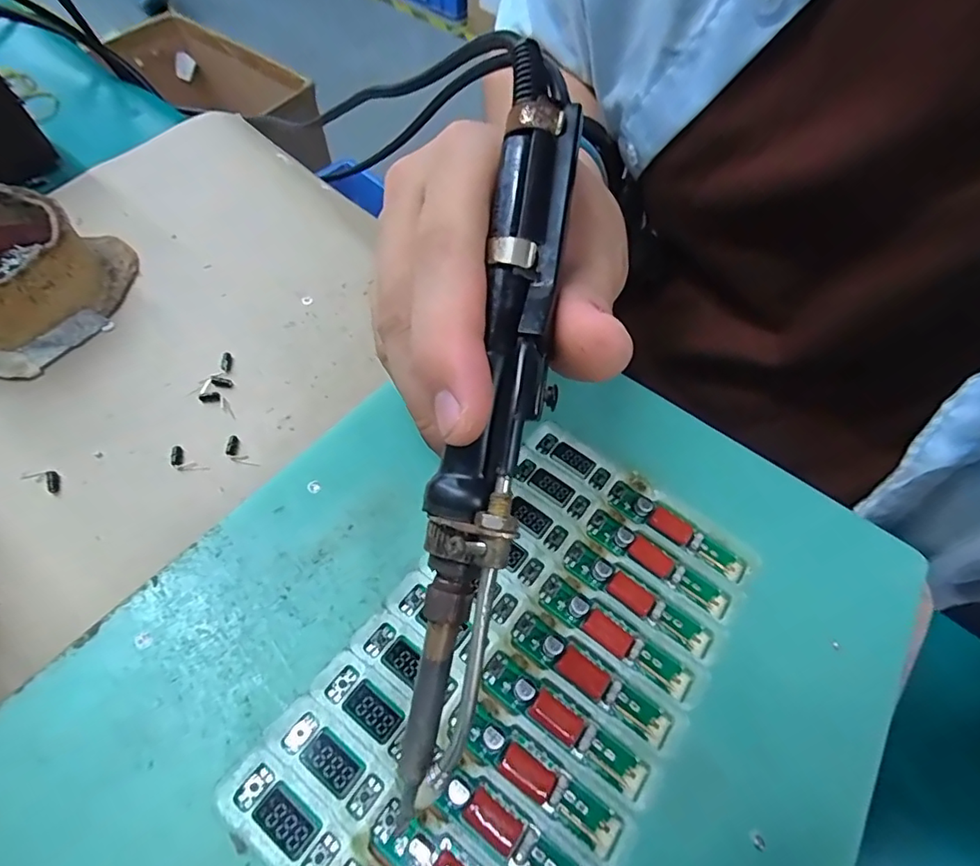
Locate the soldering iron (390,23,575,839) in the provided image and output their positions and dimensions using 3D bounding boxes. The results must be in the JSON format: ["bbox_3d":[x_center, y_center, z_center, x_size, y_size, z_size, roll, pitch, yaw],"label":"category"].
[{"bbox_3d":[0.001,-0.007,0.139,0.024,0.018,0.197,11,86,3],"label":"soldering iron"}]

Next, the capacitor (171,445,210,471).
[{"bbox_3d":[-0.138,0.013,0.242,0.020,0.004,0.009,32,63,14],"label":"capacitor"}]

